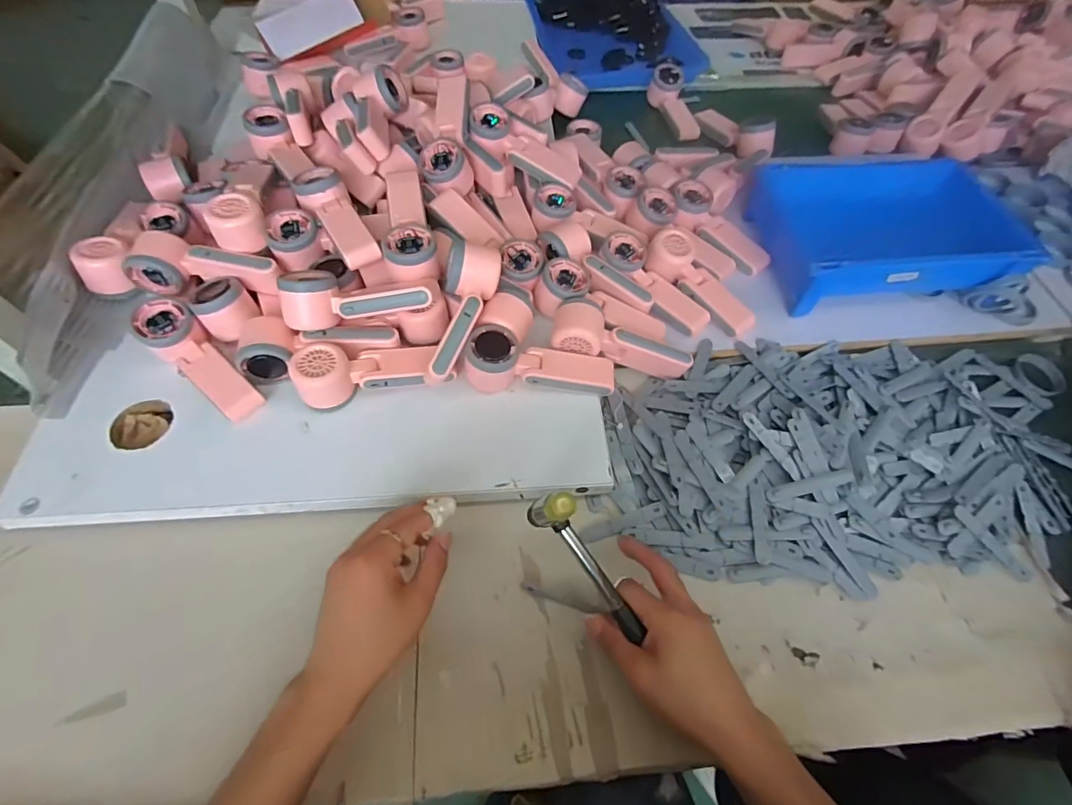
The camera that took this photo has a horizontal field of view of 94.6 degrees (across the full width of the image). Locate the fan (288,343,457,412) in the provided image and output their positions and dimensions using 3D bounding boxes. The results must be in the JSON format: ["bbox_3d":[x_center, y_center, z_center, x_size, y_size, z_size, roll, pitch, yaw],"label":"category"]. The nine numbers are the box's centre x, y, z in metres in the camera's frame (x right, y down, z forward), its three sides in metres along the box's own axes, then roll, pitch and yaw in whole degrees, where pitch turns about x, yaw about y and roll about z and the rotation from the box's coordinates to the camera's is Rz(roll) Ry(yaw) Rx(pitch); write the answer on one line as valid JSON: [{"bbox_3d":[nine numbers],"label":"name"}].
[{"bbox_3d":[-0.173,-0.033,0.534,0.160,0.056,0.065,-4,57,-4],"label":"fan"}]

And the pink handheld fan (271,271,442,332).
[{"bbox_3d":[-0.191,-0.114,0.543,0.163,0.054,0.061,-2,57,-2],"label":"pink handheld fan"}]

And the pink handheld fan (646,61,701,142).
[{"bbox_3d":[0.265,-0.558,0.934,0.056,0.057,0.168,-12,72,-9],"label":"pink handheld fan"}]

